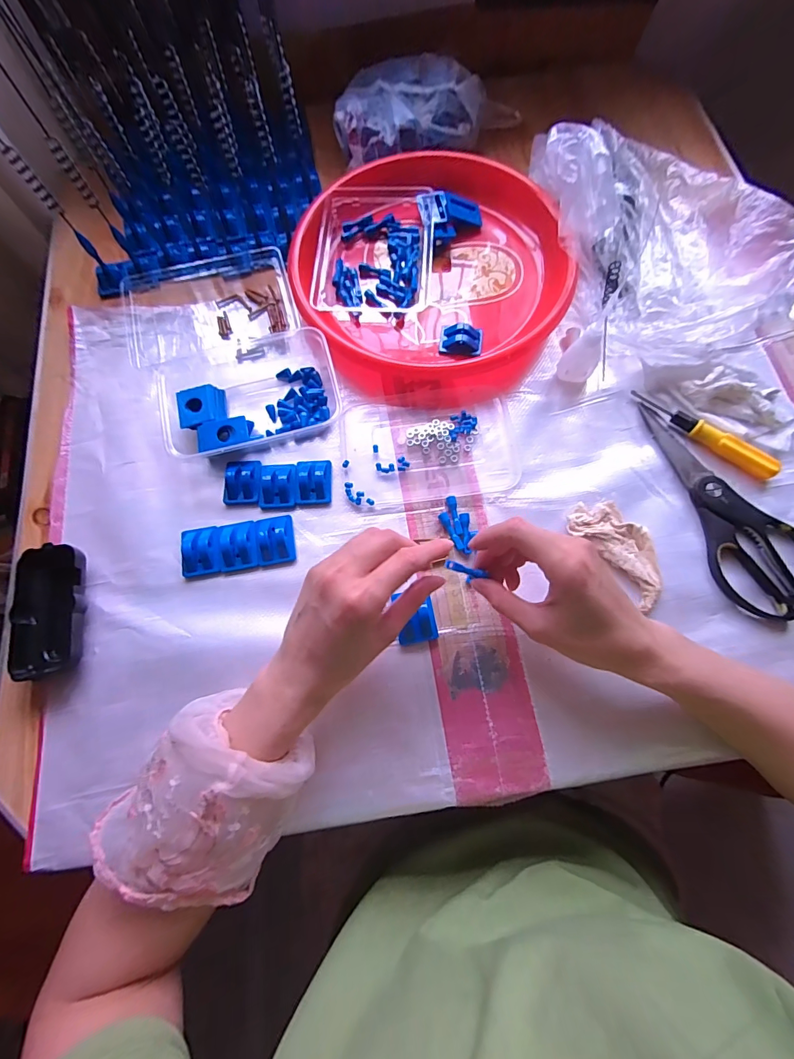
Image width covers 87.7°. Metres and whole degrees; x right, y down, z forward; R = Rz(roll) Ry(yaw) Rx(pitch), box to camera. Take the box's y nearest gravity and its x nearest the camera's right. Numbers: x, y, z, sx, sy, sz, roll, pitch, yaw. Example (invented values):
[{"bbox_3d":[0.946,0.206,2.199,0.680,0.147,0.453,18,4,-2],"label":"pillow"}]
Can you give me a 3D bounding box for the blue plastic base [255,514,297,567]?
[{"bbox_3d":[-0.112,0.009,0.378,0.032,0.013,0.044,-10,72,-2],"label":"blue plastic base"}]

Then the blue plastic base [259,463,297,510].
[{"bbox_3d":[-0.113,-0.042,0.392,0.035,0.013,0.044,-3,72,1],"label":"blue plastic base"}]

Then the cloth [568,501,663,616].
[{"bbox_3d":[0.198,0.015,0.364,0.047,0.013,0.100,-35,74,-9],"label":"cloth"}]

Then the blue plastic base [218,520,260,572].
[{"bbox_3d":[-0.144,0.014,0.375,0.035,0.013,0.043,-9,72,-1],"label":"blue plastic base"}]

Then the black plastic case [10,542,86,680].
[{"bbox_3d":[-0.294,0.068,0.351,0.054,0.024,0.105,-9,72,-1],"label":"black plastic case"}]

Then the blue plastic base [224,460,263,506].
[{"bbox_3d":[-0.147,-0.047,0.395,0.034,0.015,0.043,-3,72,1],"label":"blue plastic base"}]

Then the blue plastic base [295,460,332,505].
[{"bbox_3d":[-0.079,-0.047,0.393,0.032,0.012,0.043,-2,72,1],"label":"blue plastic base"}]

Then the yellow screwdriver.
[{"bbox_3d":[0.292,-0.094,0.393,0.141,0.016,0.017,37,77,12],"label":"yellow screwdriver"}]

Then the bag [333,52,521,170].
[{"bbox_3d":[0.034,-0.508,0.507,0.226,0.063,0.105,-31,74,-8],"label":"bag"}]

